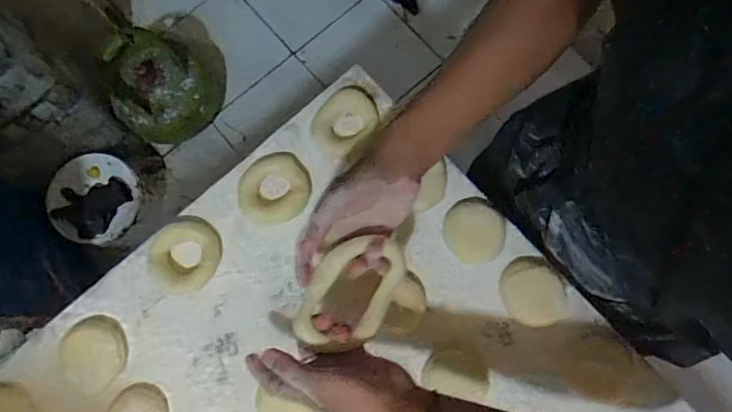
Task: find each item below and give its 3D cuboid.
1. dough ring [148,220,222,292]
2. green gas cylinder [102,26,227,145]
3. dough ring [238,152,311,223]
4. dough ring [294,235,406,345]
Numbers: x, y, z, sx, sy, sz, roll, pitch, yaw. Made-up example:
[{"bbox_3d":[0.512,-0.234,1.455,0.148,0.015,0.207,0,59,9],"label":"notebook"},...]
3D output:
[{"bbox_3d":[-0.185,0.051,0.549,0.068,0.018,0.072,0,79,1],"label":"dough ring"},{"bbox_3d":[-0.493,-0.318,1.349,0.250,0.240,0.237,0,79,1],"label":"green gas cylinder"},{"bbox_3d":[-0.095,-0.021,0.558,0.070,0.013,0.073,0,79,1],"label":"dough ring"},{"bbox_3d":[-0.012,0.074,0.462,0.067,0.020,0.107,26,81,6],"label":"dough ring"}]

